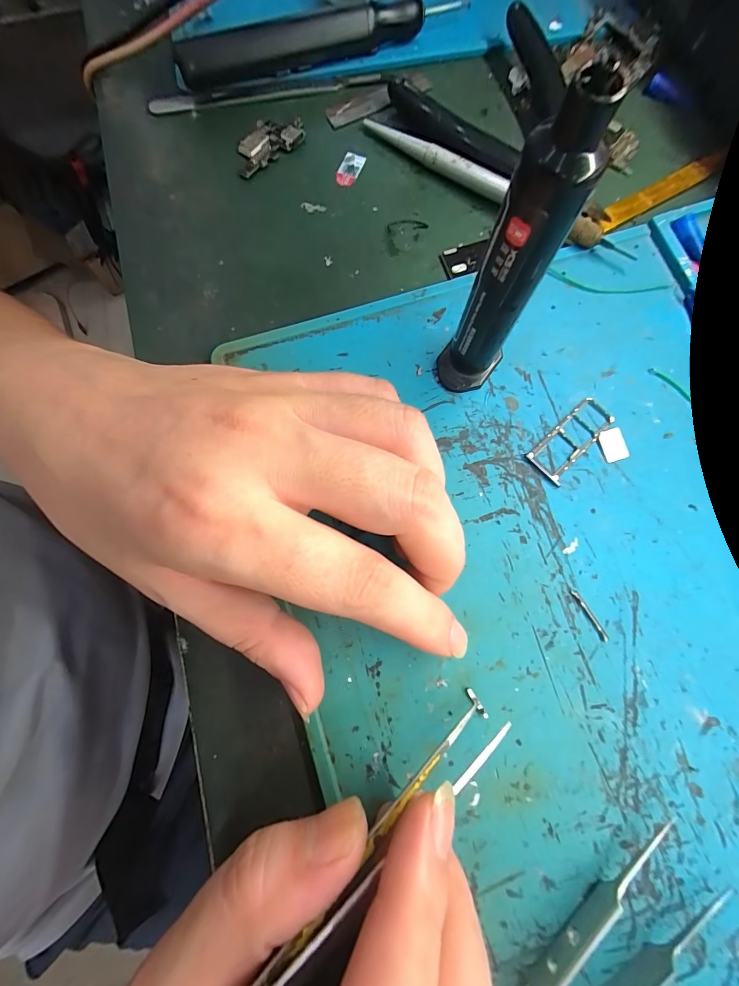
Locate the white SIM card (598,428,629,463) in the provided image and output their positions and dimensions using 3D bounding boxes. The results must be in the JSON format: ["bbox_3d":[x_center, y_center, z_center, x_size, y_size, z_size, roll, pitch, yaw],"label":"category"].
[{"bbox_3d":[0.098,-0.019,0.143,0.009,0.004,0.013,-17,87,1],"label":"white SIM card"}]

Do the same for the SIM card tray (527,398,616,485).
[{"bbox_3d":[0.082,-0.022,0.143,0.038,0.004,0.016,-43,80,-7],"label":"SIM card tray"}]

